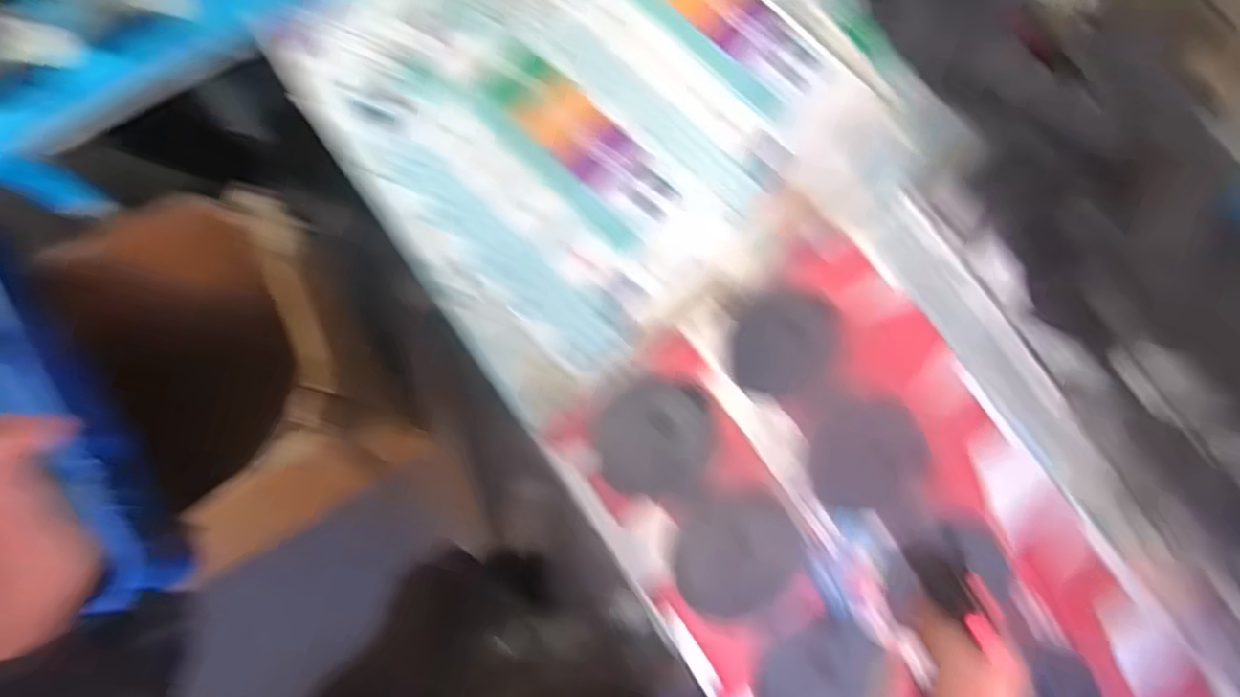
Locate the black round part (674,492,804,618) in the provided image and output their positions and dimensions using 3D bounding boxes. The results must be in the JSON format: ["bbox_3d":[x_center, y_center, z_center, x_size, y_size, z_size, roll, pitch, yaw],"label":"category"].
[{"bbox_3d":[0.126,0.222,0.754,0.136,0.021,0.121,-36,80,-8],"label":"black round part"}]

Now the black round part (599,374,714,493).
[{"bbox_3d":[0.040,0.097,0.779,0.122,0.012,0.126,0,77,0],"label":"black round part"}]

